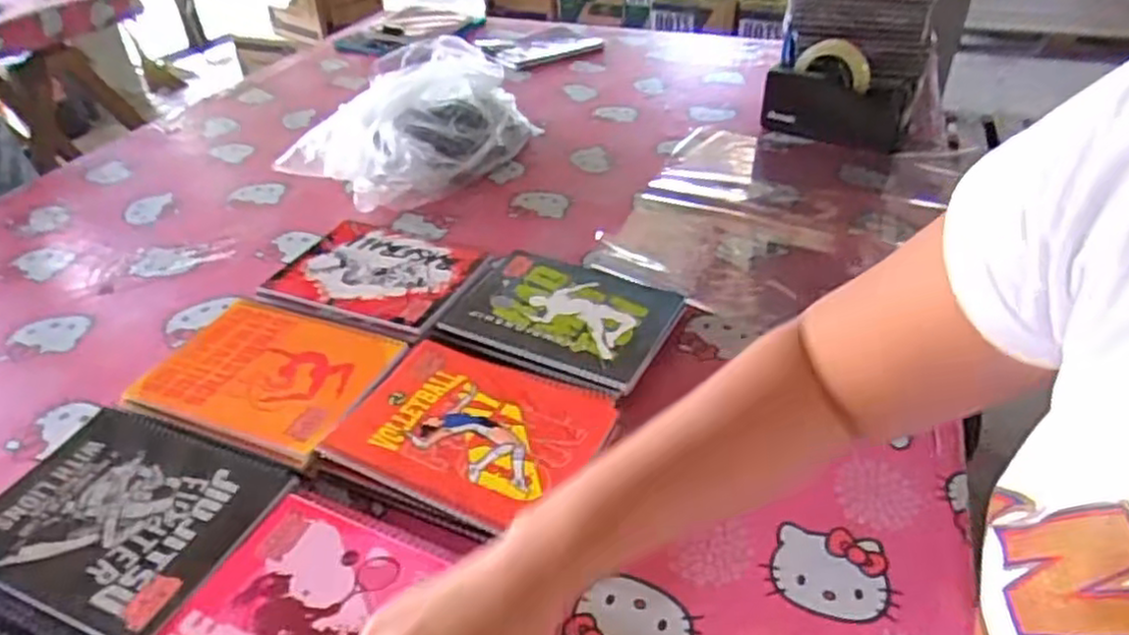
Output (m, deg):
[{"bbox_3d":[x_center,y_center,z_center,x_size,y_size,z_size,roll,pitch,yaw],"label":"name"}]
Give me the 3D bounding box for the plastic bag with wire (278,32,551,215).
[{"bbox_3d":[-0.195,-0.270,1.003,0.228,0.122,0.337,10,39,16],"label":"plastic bag with wire"}]

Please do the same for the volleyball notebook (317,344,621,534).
[{"bbox_3d":[-0.074,0.087,0.585,0.196,0.013,0.158,16,41,22],"label":"volleyball notebook"}]

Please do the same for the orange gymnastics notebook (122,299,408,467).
[{"bbox_3d":[-0.263,0.044,0.644,0.192,0.007,0.157,13,40,18],"label":"orange gymnastics notebook"}]

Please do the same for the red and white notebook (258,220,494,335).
[{"bbox_3d":[-0.200,-0.051,0.764,0.205,0.008,0.154,13,40,19],"label":"red and white notebook"}]

